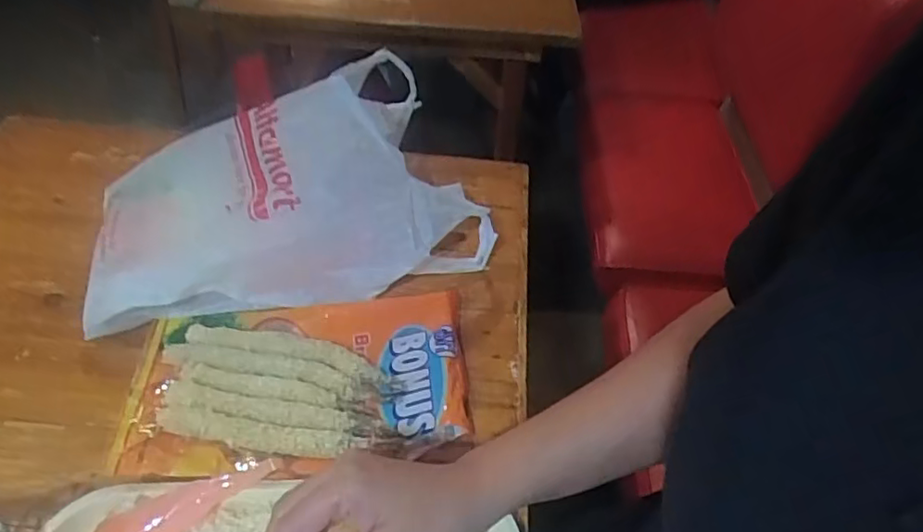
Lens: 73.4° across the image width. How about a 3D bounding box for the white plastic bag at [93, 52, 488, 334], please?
[{"bbox_3d":[-0.154,-0.075,0.559,0.341,0.130,0.193,-8,48,-12],"label":"white plastic bag"}]

